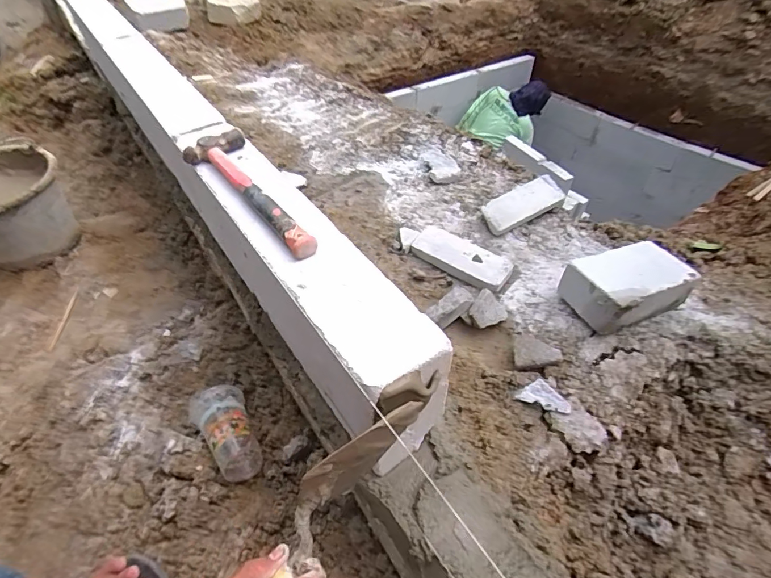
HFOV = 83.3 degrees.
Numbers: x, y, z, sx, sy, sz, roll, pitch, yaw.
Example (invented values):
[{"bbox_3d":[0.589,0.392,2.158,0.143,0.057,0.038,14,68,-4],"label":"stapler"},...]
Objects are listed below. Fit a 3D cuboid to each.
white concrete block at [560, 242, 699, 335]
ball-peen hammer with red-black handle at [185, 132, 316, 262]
[{"bbox_3d":[0.409,-0.009,0.739,0.184,0.075,0.120,-18,49,-15],"label":"white concrete block"},{"bbox_3d":[-0.185,-0.133,0.583,0.085,0.030,0.302,-26,51,-22],"label":"ball-peen hammer with red-black handle"}]

